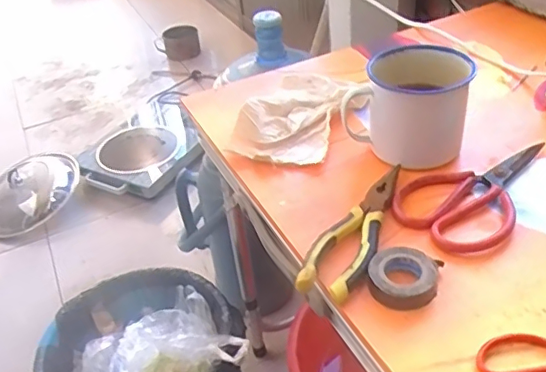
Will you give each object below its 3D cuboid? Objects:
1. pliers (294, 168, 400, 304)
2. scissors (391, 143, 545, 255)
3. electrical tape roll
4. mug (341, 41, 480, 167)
[{"bbox_3d":[0.078,0.038,0.516,0.049,0.018,0.172,13,42,25],"label":"pliers"},{"bbox_3d":[0.201,0.003,0.553,0.172,0.014,0.105,-33,44,-29],"label":"scissors"},{"bbox_3d":[0.107,0.075,0.463,0.054,0.022,0.052,-5,38,4],"label":"electrical tape roll"},{"bbox_3d":[0.143,-0.083,0.600,0.125,0.100,0.087,9,41,20],"label":"mug"}]

